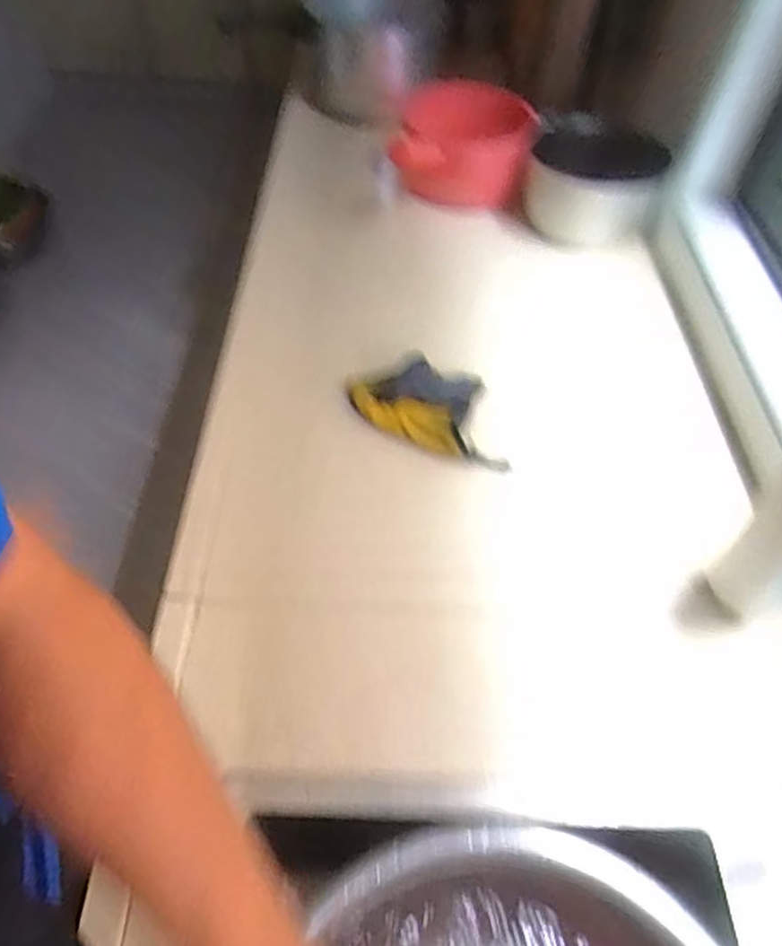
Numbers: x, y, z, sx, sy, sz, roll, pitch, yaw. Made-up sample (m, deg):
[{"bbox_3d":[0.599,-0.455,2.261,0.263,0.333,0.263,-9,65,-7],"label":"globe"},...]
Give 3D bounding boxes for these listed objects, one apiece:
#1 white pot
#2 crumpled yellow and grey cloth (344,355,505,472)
[{"bbox_3d":[0.305,-0.440,1.008,0.174,0.134,0.186,2,55,-2],"label":"white pot"},{"bbox_3d":[0.050,-0.076,0.745,0.189,0.025,0.100,23,57,13],"label":"crumpled yellow and grey cloth"}]

